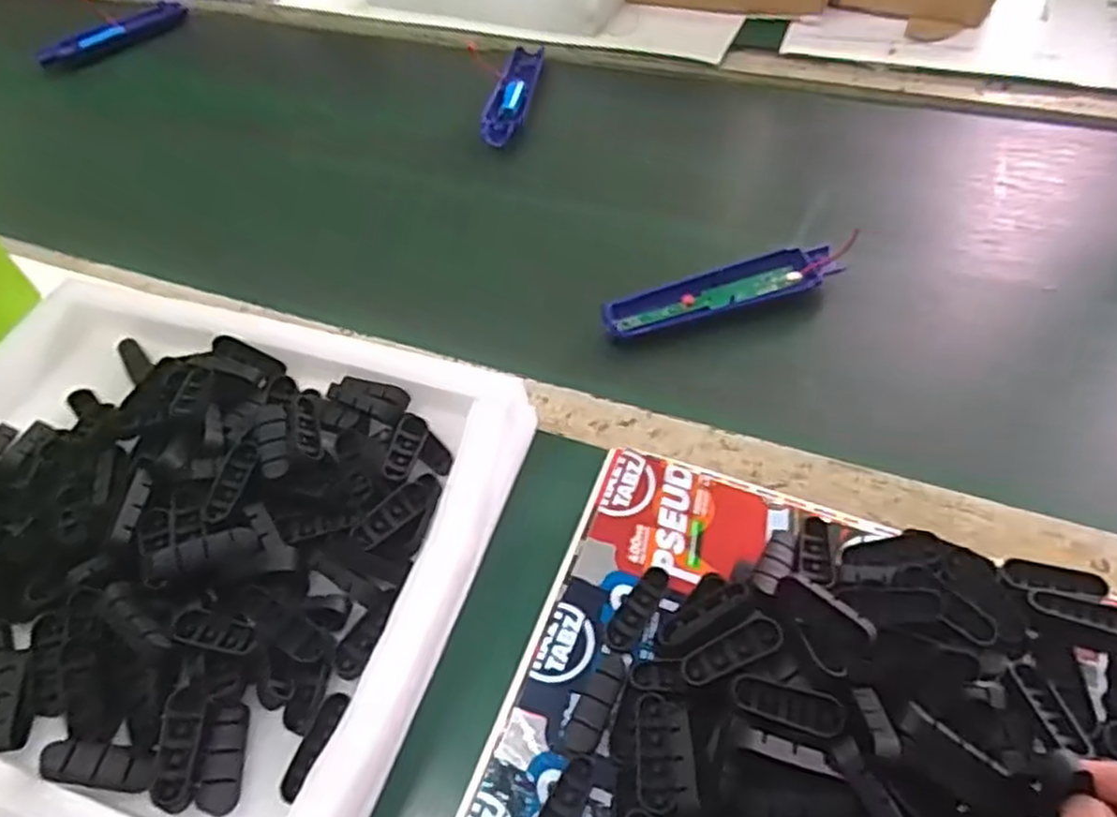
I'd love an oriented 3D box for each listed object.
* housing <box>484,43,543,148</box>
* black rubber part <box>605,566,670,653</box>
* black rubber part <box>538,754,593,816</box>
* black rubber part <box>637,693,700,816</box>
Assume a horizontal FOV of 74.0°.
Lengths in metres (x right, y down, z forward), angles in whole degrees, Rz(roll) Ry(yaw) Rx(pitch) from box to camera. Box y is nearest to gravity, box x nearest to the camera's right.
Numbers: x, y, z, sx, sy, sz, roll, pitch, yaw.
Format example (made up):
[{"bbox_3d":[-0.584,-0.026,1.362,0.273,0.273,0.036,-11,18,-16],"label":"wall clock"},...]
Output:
[{"bbox_3d":[-0.042,-0.299,0.704,0.039,0.013,0.158,7,55,10],"label":"housing"},{"bbox_3d":[0.040,0.103,0.380,0.014,0.008,0.047,28,61,23],"label":"black rubber part"},{"bbox_3d":[0.001,0.178,0.328,0.016,0.006,0.047,18,57,17],"label":"black rubber part"},{"bbox_3d":[0.046,0.150,0.324,0.024,0.023,0.048,-2,54,4],"label":"black rubber part"}]

